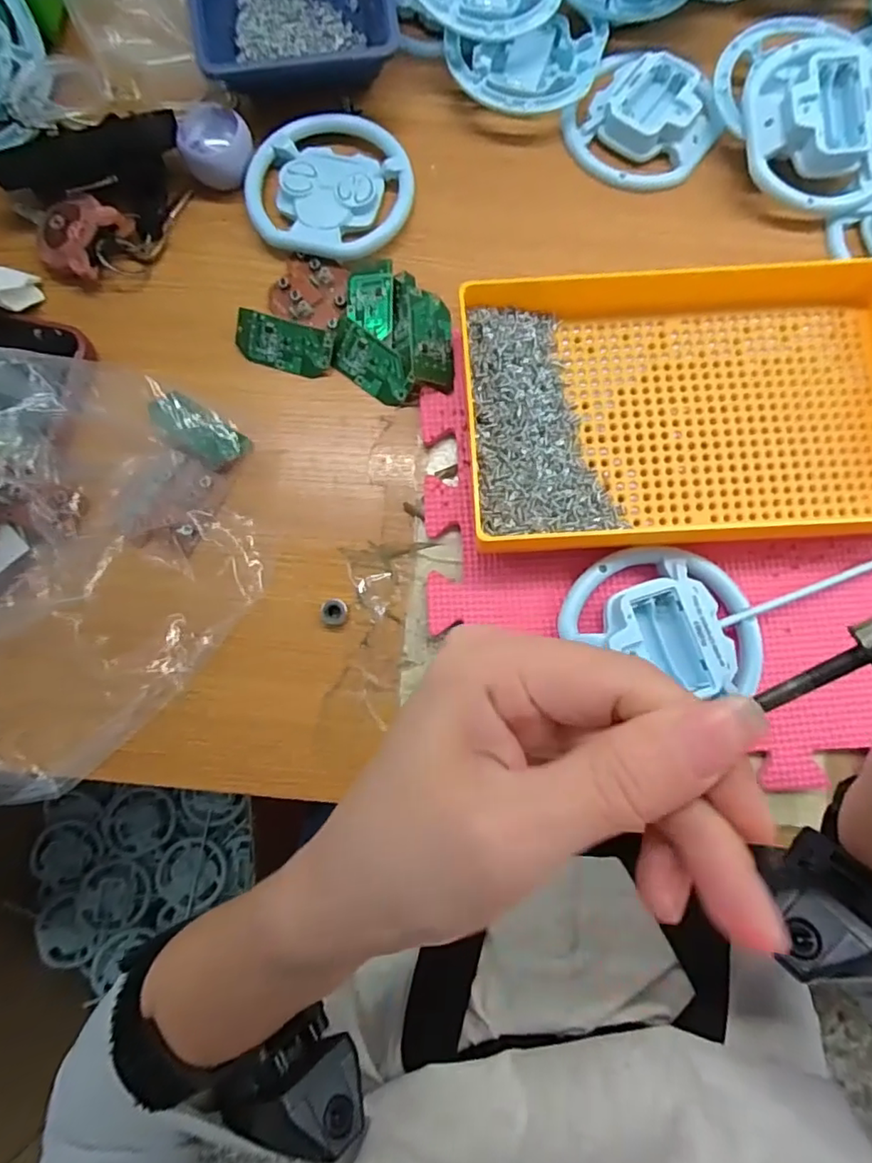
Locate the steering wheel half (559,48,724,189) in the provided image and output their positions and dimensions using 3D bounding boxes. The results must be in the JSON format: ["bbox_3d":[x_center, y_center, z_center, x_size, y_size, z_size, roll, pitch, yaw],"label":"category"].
[{"bbox_3d":[0.132,-0.295,0.367,0.086,0.021,0.086,39,84,7],"label":"steering wheel half"}]

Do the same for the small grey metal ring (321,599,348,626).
[{"bbox_3d":[-0.056,0.017,0.318,0.014,0.007,0.014,0,80,2],"label":"small grey metal ring"}]

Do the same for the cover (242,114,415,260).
[{"bbox_3d":[-0.067,-0.250,0.360,0.102,0.011,0.095,10,81,3],"label":"cover"}]

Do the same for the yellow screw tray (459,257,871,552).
[{"bbox_3d":[0.146,-0.105,0.316,0.258,0.032,0.163,-4,80,1],"label":"yellow screw tray"}]

